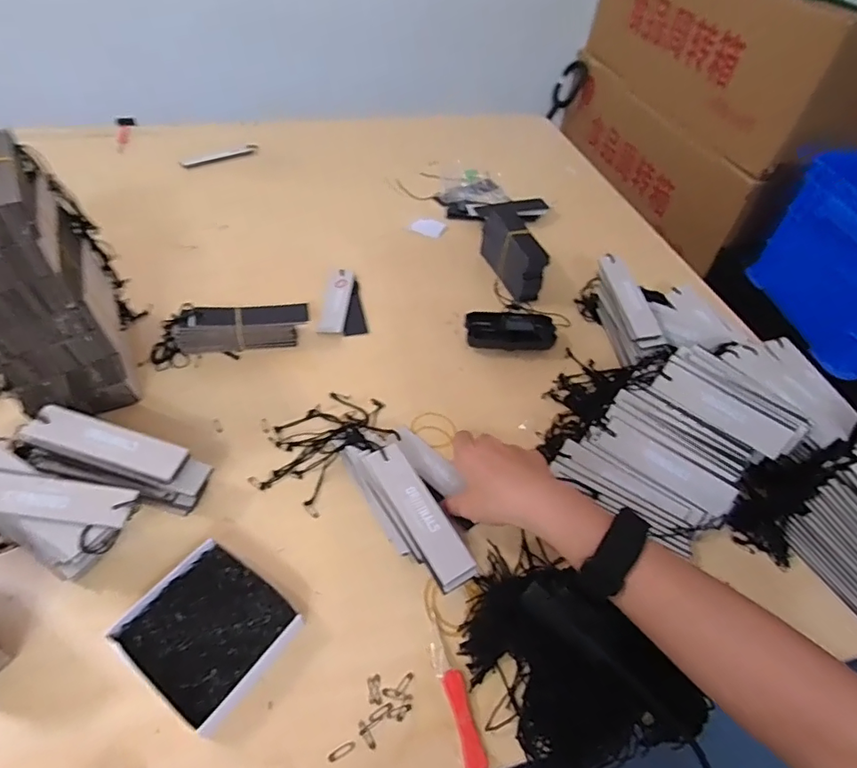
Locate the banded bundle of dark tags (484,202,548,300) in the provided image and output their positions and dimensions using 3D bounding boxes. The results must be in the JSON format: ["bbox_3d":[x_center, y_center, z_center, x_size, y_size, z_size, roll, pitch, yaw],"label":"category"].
[{"bbox_3d":[0.116,-0.184,0.720,0.036,0.076,0.138,-9,50,-14],"label":"banded bundle of dark tags"}]

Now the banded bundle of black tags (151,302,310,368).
[{"bbox_3d":[-0.227,-0.063,0.599,0.171,0.051,0.041,-8,50,-13],"label":"banded bundle of black tags"}]

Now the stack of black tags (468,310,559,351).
[{"bbox_3d":[0.102,-0.066,0.641,0.111,0.040,0.049,1,49,-6],"label":"stack of black tags"}]

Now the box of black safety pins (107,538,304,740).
[{"bbox_3d":[-0.166,0.188,0.397,0.108,0.024,0.096,31,52,20],"label":"box of black safety pins"}]

